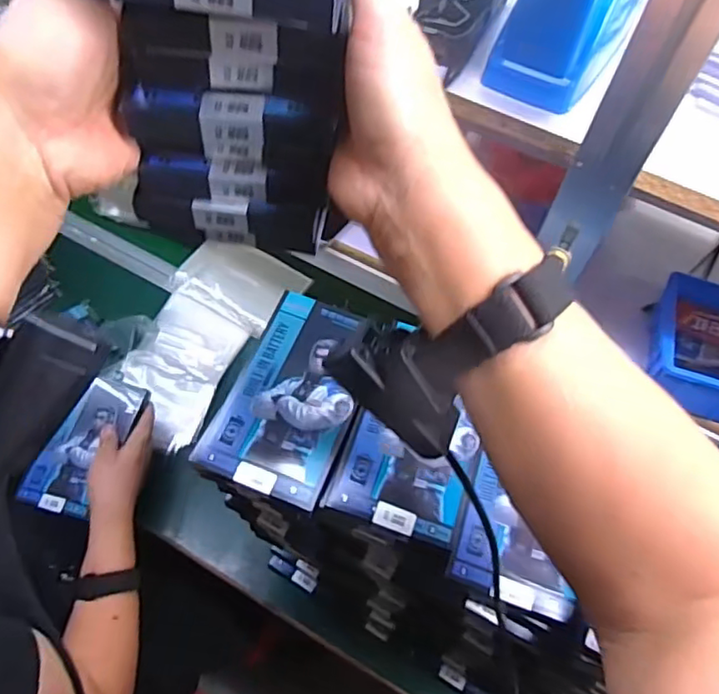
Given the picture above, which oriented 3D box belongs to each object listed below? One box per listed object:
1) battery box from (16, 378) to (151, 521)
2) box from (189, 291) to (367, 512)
[{"bbox_3d":[-0.327,0.113,0.716,0.086,0.018,0.165,16,66,12],"label":"battery box"},{"bbox_3d":[-0.048,0.036,0.473,0.096,0.019,0.161,21,58,9],"label":"box"}]

